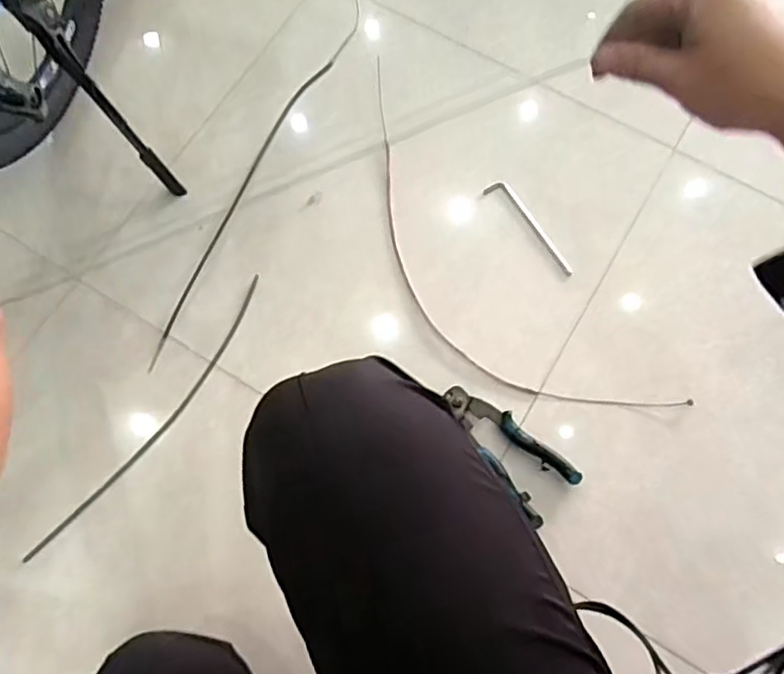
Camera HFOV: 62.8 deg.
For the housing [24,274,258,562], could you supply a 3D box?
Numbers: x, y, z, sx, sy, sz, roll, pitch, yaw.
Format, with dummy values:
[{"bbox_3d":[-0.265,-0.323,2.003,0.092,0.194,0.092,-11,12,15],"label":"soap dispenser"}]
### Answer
[{"bbox_3d":[-0.289,0.098,0.800,0.038,0.011,0.428,30,74,20],"label":"housing"}]

